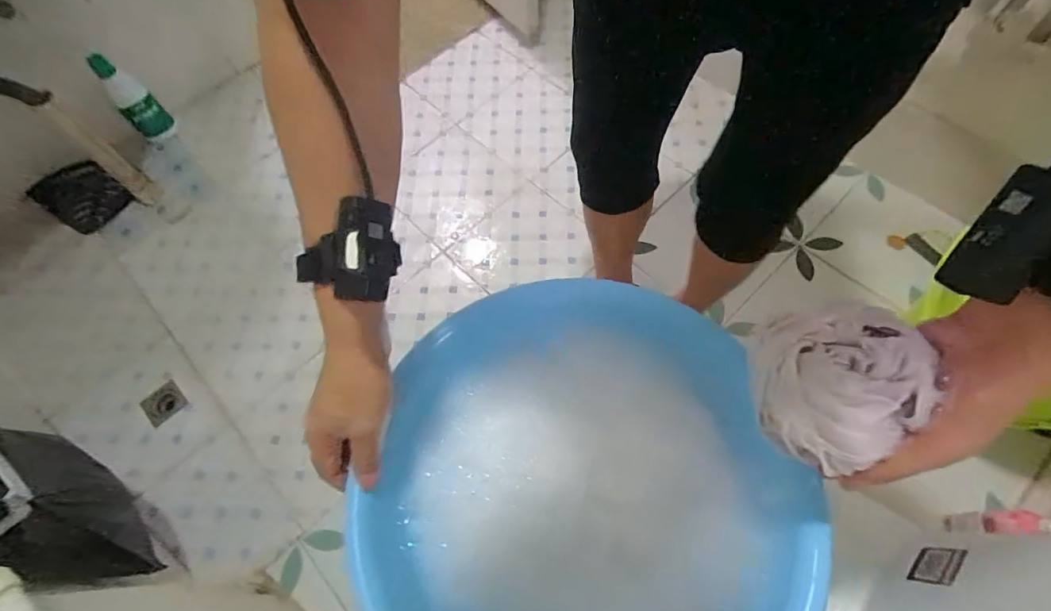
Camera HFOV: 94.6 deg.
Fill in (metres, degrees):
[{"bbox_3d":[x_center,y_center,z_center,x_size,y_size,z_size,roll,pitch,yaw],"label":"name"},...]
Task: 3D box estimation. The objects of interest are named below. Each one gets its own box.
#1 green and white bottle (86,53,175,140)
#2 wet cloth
[{"bbox_3d":[-1.017,-0.534,1.256,0.094,0.298,0.064,-42,90,-16],"label":"green and white bottle"},{"bbox_3d":[0.206,0.047,0.315,0.090,0.060,0.103,-13,63,-3],"label":"wet cloth"}]

